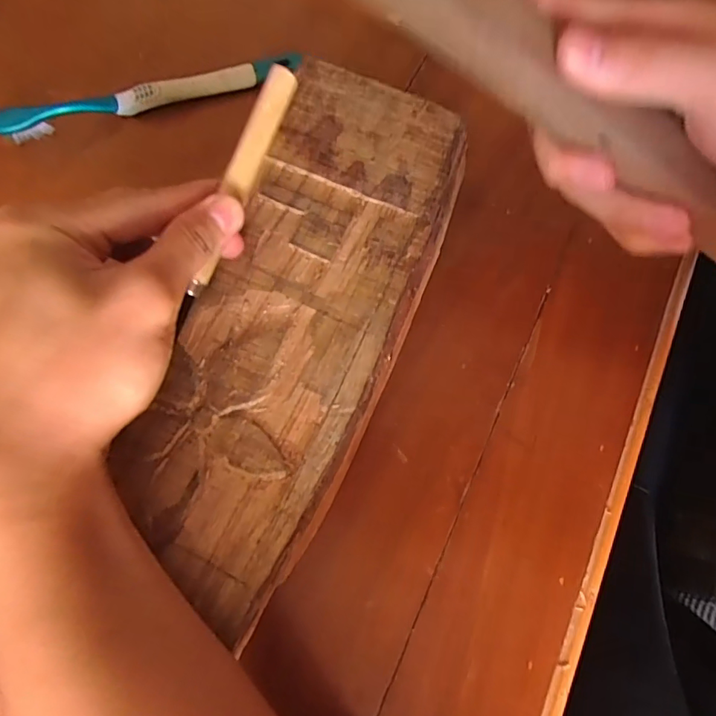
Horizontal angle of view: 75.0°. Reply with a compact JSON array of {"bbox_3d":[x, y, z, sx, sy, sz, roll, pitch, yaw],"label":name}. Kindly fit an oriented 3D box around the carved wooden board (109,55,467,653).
[{"bbox_3d":[-0.024,-0.023,0.235,0.097,0.037,0.261,18,73,3],"label":"carved wooden board"}]

